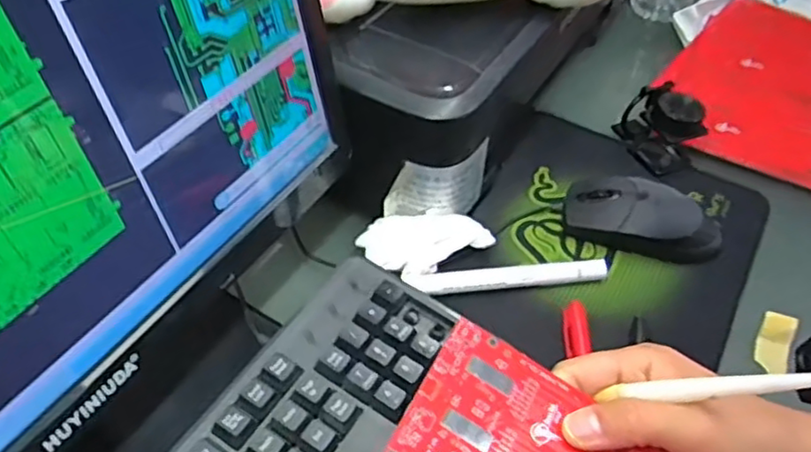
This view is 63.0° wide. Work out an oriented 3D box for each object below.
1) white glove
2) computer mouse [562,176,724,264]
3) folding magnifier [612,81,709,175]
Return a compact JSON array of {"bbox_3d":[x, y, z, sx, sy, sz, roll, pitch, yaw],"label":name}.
[{"bbox_3d":[0.013,0.011,0.467,0.093,0.025,0.037,5,48,2],"label":"white glove"},{"bbox_3d":[0.178,-0.008,0.492,0.117,0.038,0.058,17,49,13],"label":"computer mouse"},{"bbox_3d":[0.216,-0.085,0.556,0.044,0.059,0.064,-18,51,-17],"label":"folding magnifier"}]

